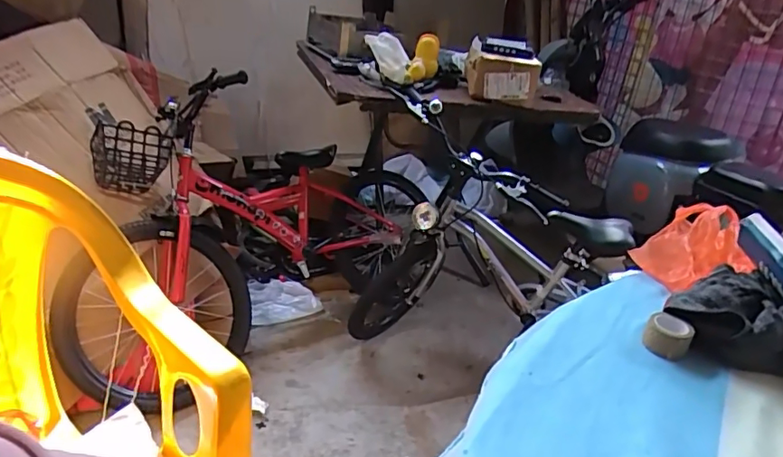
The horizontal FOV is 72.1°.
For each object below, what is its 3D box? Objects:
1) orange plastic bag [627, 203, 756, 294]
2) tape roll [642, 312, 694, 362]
[{"bbox_3d":[0.351,0.022,0.616,0.147,0.060,0.112,-16,34,-37],"label":"orange plastic bag"},{"bbox_3d":[0.250,0.097,0.487,0.037,0.026,0.037,22,31,29],"label":"tape roll"}]

